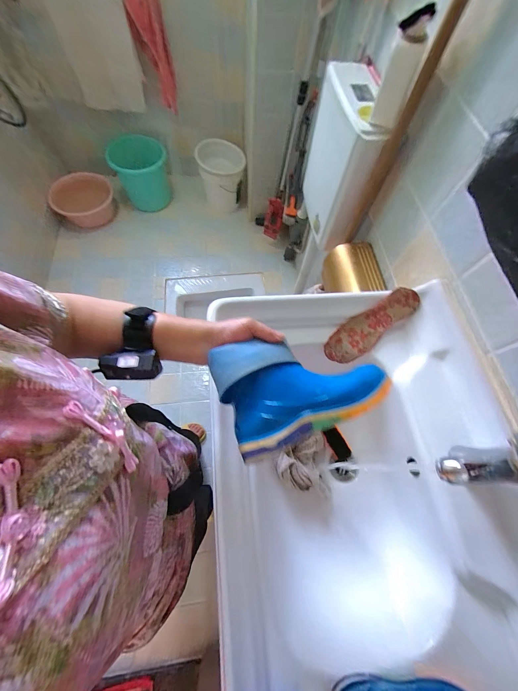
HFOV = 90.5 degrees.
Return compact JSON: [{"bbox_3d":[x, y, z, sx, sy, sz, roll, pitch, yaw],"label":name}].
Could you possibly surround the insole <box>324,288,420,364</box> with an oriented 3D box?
[{"bbox_3d":[0.233,-0.041,0.532,0.218,0.020,0.070,-36,84,-4],"label":"insole"}]

